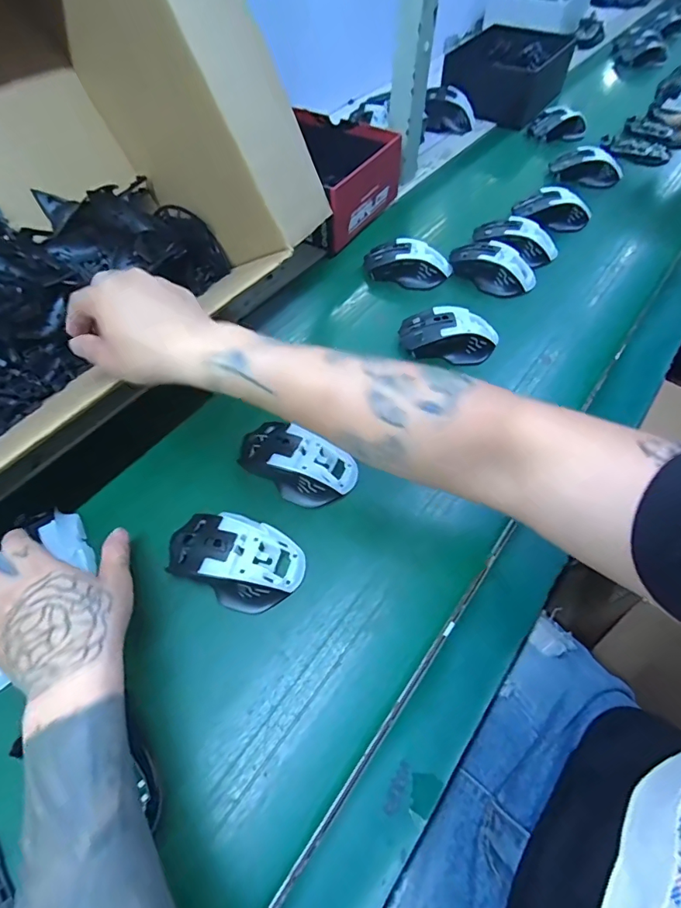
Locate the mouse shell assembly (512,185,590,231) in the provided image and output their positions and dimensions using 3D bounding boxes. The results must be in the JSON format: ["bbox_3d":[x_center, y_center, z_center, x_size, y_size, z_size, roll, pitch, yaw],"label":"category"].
[{"bbox_3d":[0.320,-0.369,0.670,0.108,0.035,0.050,26,62,17],"label":"mouse shell assembly"}]

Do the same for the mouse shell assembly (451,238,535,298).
[{"bbox_3d":[0.204,-0.252,0.593,0.116,0.034,0.068,23,61,15],"label":"mouse shell assembly"}]

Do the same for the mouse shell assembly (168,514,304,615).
[{"bbox_3d":[-0.089,0.088,0.378,0.110,0.040,0.069,20,60,14],"label":"mouse shell assembly"}]

